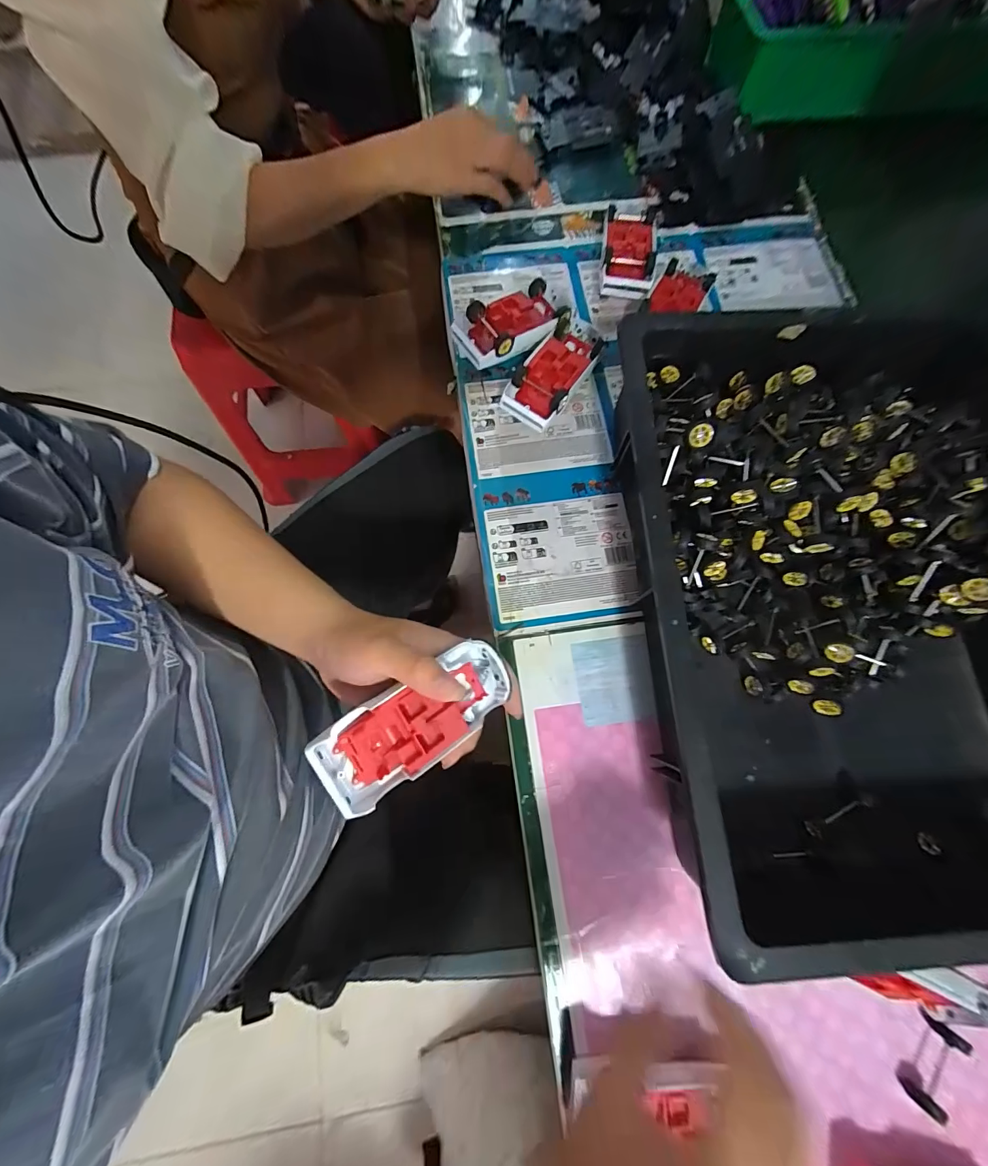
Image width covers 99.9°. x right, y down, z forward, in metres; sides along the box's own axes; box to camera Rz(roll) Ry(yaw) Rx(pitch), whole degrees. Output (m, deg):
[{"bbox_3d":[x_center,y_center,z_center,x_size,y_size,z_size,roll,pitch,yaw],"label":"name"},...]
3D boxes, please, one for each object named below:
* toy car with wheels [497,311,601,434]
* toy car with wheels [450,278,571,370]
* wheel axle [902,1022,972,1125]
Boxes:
[{"bbox_3d":[0.061,-0.209,0.414,0.056,0.036,0.132,30,75,7],"label":"toy car with wheels"},{"bbox_3d":[0.019,-0.264,0.427,0.124,0.035,0.072,-29,77,-10],"label":"toy car with wheels"},{"bbox_3d":[0.308,0.337,0.286,0.022,0.016,0.054,33,75,7],"label":"wheel axle"}]

